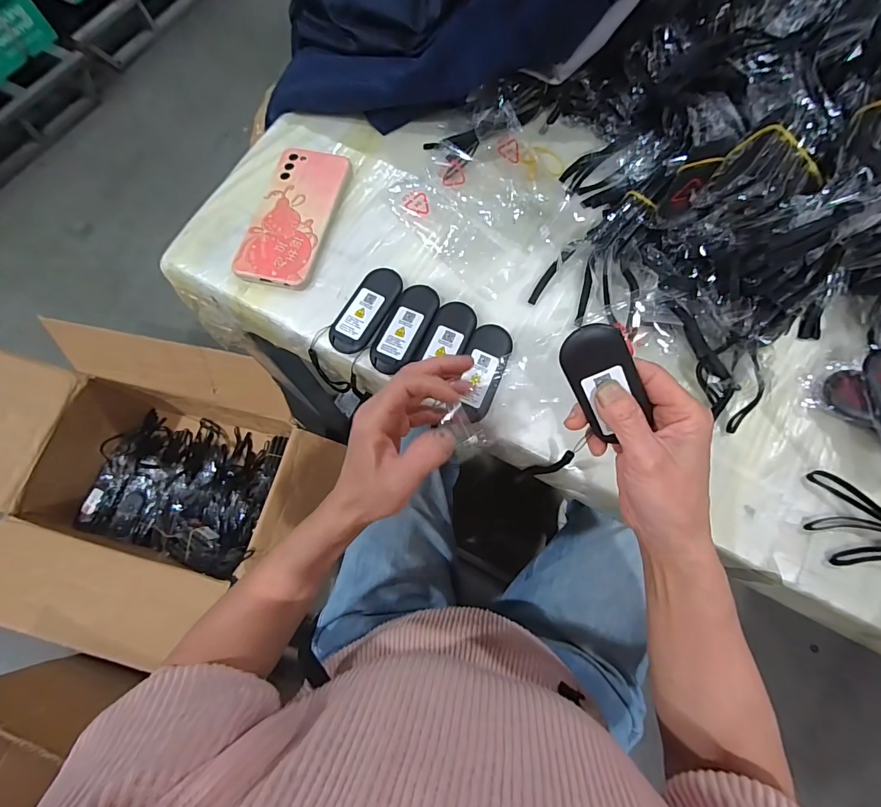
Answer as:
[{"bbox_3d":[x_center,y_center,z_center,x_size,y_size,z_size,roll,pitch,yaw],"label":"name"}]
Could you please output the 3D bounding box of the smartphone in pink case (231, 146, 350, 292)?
[{"bbox_3d":[-0.152,-0.196,0.428,0.076,0.009,0.167,13,73,5],"label":"smartphone in pink case"}]

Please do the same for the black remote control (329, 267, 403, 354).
[{"bbox_3d":[-0.070,-0.090,0.395,0.042,0.009,0.097,26,74,9],"label":"black remote control"}]

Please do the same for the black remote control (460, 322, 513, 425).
[{"bbox_3d":[0.037,-0.031,0.370,0.037,0.010,0.092,21,74,8],"label":"black remote control"}]

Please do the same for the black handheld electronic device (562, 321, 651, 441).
[{"bbox_3d":[0.106,-0.012,0.263,0.037,0.084,0.007,-23,27,19],"label":"black handheld electronic device"}]

